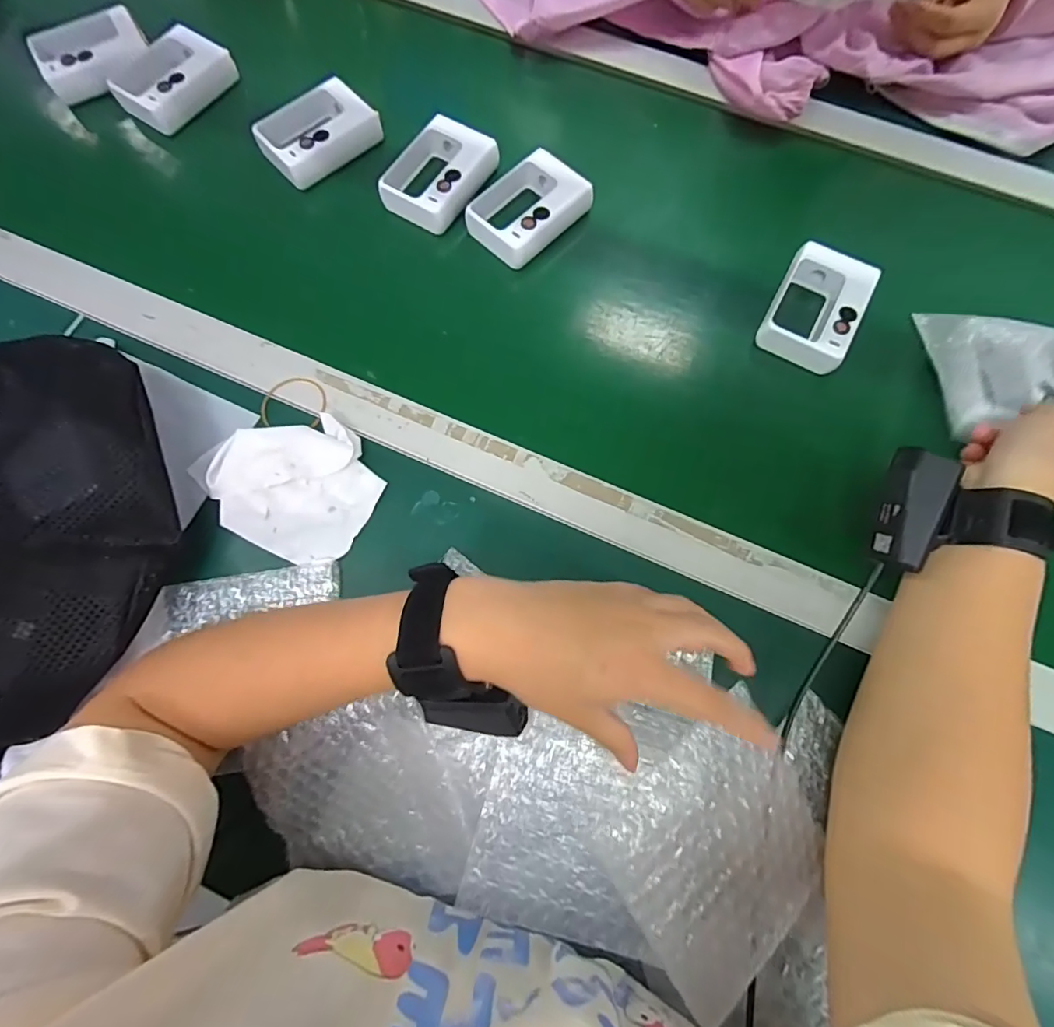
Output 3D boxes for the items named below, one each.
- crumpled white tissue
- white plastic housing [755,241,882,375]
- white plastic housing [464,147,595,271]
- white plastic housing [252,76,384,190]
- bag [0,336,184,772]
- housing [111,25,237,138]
[{"bbox_3d":[-0.171,-0.020,0.372,0.108,0.025,0.115,-33,80,-12],"label":"crumpled white tissue"},{"bbox_3d":[0.233,-0.165,0.414,0.067,0.022,0.099,28,74,4],"label":"white plastic housing"},{"bbox_3d":[0.000,-0.263,0.446,0.103,0.028,0.069,-43,82,-14],"label":"white plastic housing"},{"bbox_3d":[-0.192,-0.348,0.467,0.103,0.027,0.067,-37,80,-13],"label":"white plastic housing"},{"bbox_3d":[-0.323,0.031,0.337,0.164,0.118,0.290,16,74,0],"label":"bag"},{"bbox_3d":[-0.336,-0.411,0.485,0.070,0.031,0.104,41,75,7],"label":"housing"}]

